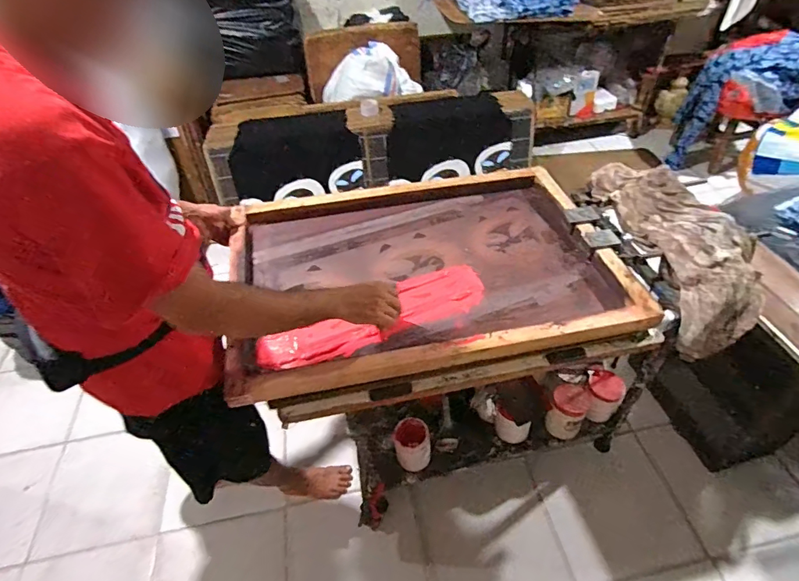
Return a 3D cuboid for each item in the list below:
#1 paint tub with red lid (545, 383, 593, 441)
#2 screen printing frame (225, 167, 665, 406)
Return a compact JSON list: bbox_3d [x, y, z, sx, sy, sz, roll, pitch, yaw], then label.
[{"bbox_3d":[0.490,0.355,1.321,0.099,0.132,0.106,-2,46,2],"label":"paint tub with red lid"},{"bbox_3d":[0.054,-0.071,1.071,0.859,0.069,0.622,-10,47,-5],"label":"screen printing frame"}]

